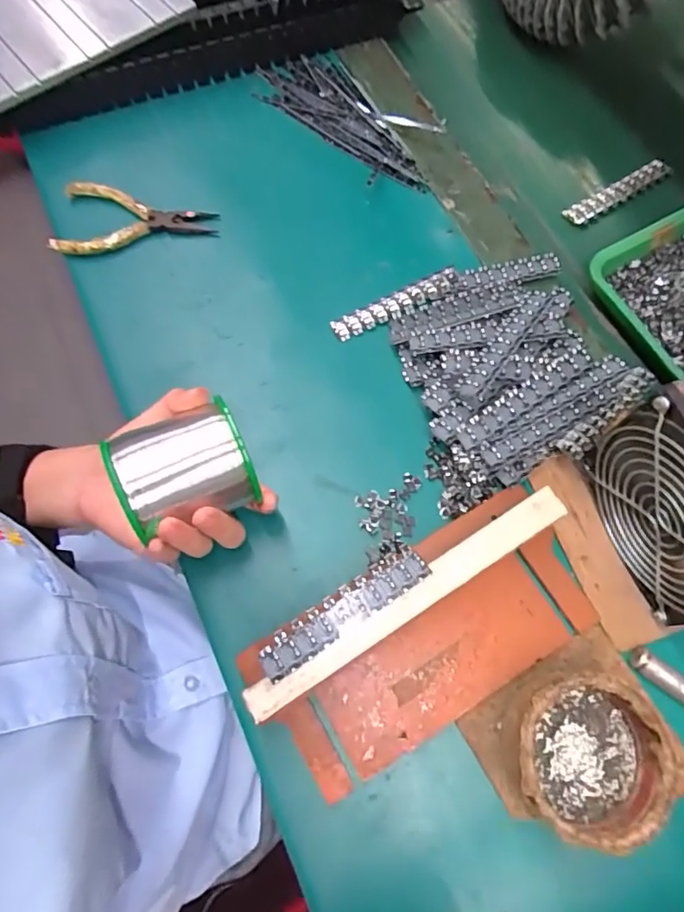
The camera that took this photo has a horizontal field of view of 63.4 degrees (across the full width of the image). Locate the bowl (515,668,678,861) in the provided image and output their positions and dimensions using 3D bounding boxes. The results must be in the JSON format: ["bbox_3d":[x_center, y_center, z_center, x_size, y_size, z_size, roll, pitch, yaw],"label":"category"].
[{"bbox_3d":[0.137,0.167,0.308,0.080,0.037,0.079,0,70,0],"label":"bowl"}]

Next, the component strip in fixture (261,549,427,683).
[{"bbox_3d":[0.001,0.088,0.318,0.106,0.004,0.023,-32,71,-12],"label":"component strip in fixture"}]

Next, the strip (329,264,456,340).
[{"bbox_3d":[0.044,-0.117,0.431,0.105,0.010,0.021,-25,70,-10],"label":"strip"}]

